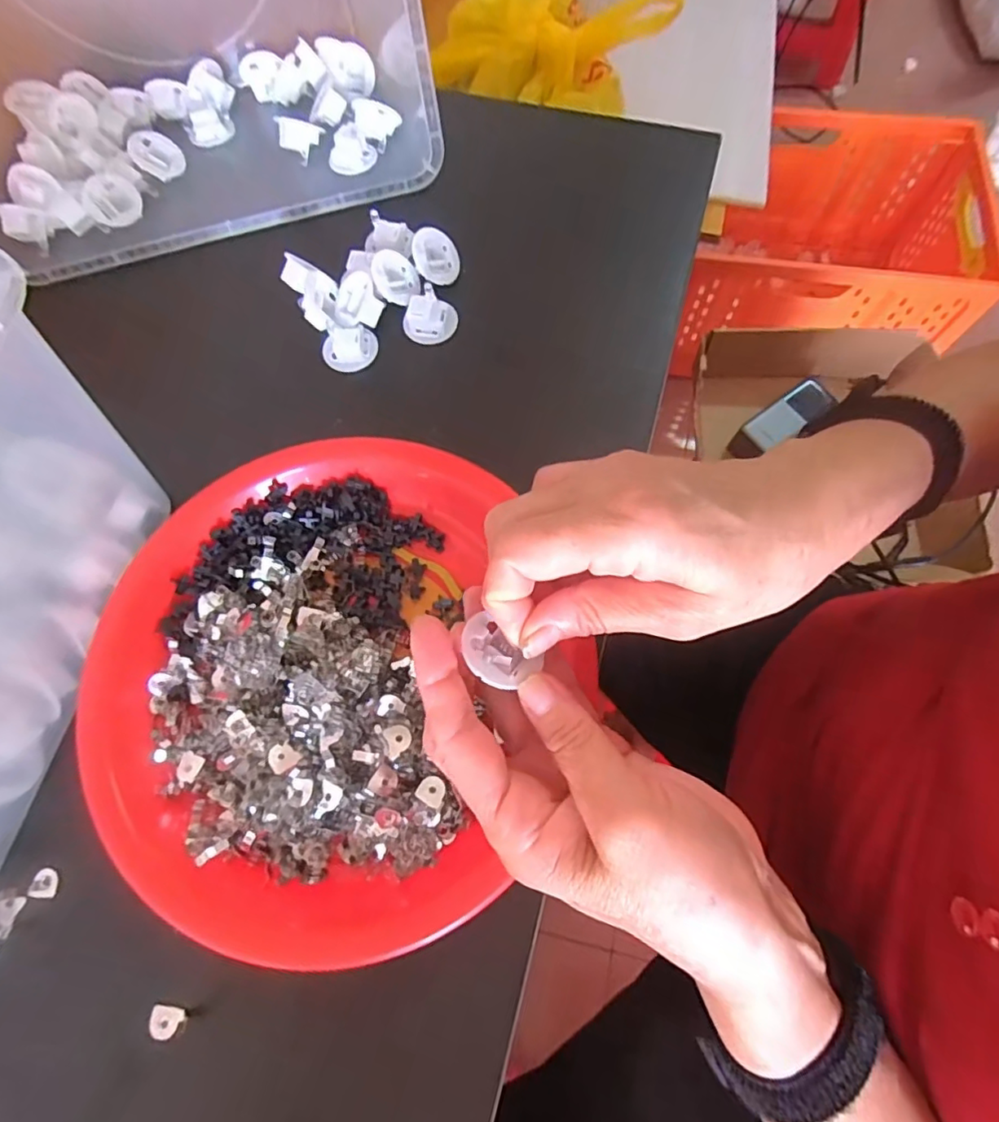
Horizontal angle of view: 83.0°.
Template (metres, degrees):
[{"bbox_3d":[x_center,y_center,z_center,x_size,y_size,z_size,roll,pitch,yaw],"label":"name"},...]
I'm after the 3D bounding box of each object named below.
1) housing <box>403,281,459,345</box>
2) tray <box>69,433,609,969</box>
[{"bbox_3d":[-0.042,-0.148,0.340,0.030,0.021,0.025,10,72,4],"label":"housing"},{"bbox_3d":[-0.082,0.046,0.266,0.218,0.019,0.228,0,72,1],"label":"tray"}]

